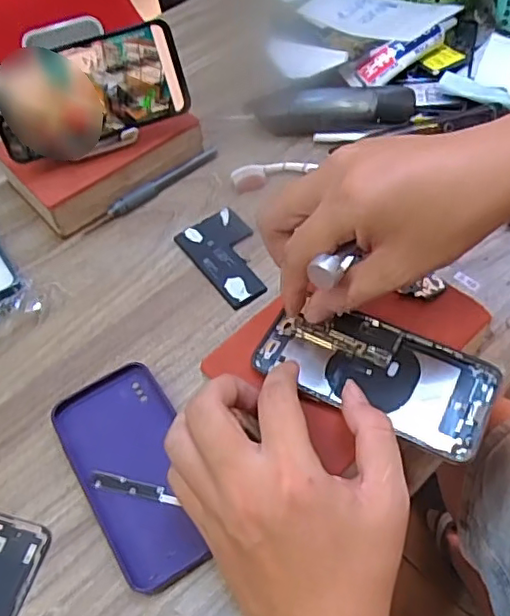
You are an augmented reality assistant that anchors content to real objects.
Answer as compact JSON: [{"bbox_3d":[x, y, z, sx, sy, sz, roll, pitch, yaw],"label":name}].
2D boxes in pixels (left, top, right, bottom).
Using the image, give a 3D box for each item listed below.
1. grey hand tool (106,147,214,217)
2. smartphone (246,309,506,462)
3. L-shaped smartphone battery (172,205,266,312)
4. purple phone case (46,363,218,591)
[{"bbox_3d":[-0.082,-0.118,0.549,0.121,0.014,0.014,-38,59,-21],"label":"grey hand tool"},{"bbox_3d":[0.072,0.040,0.367,0.140,0.015,0.066,19,58,18],"label":"smartphone"},{"bbox_3d":[-0.019,-0.044,0.491,0.058,0.007,0.097,-31,57,-17],"label":"L-shaped smartphone battery"},{"bbox_3d":[-0.075,0.102,0.385,0.073,0.009,0.147,-30,56,-16],"label":"purple phone case"}]

